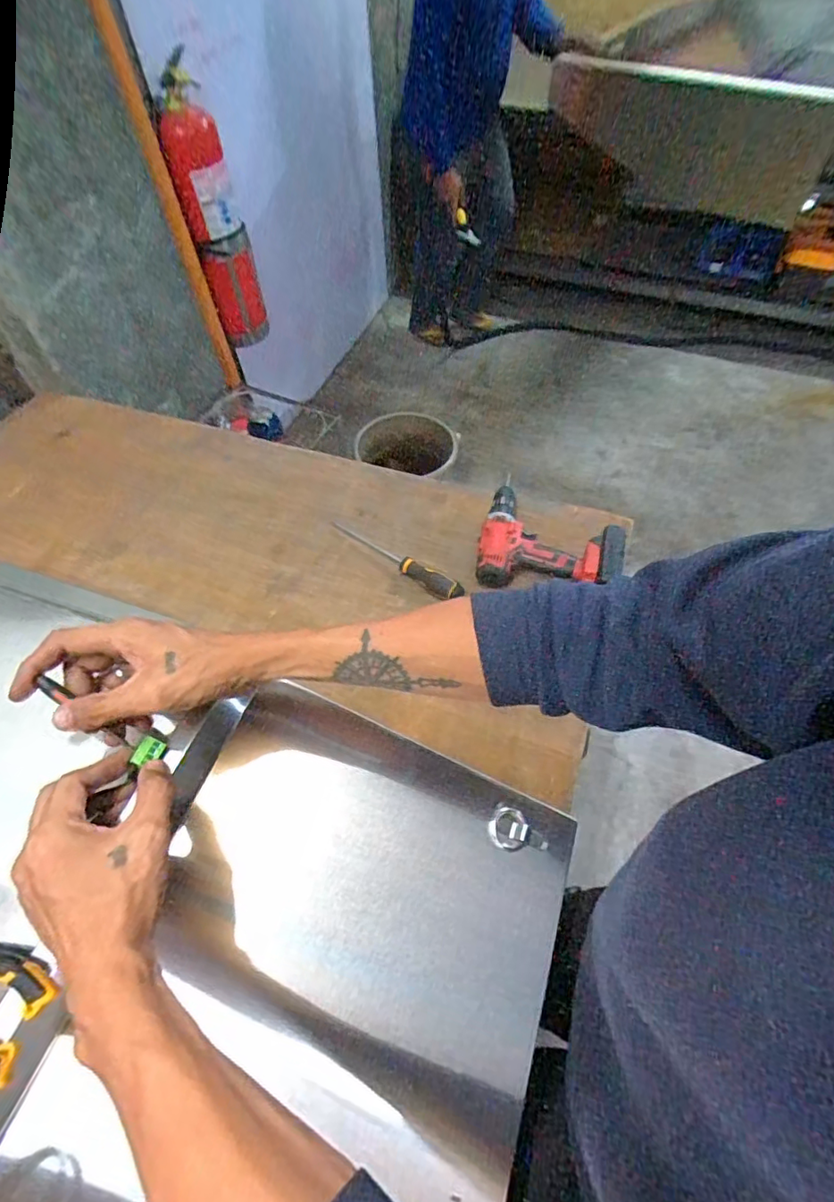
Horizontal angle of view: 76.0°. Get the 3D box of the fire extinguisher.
[{"bbox_3d":[-0.526,-0.989,1.409,0.137,0.588,0.149,-16,58,-10],"label":"fire extinguisher"}]

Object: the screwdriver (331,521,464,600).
[{"bbox_3d":[-0.031,-0.071,0.814,0.245,0.027,0.033,37,65,22],"label":"screwdriver"}]

